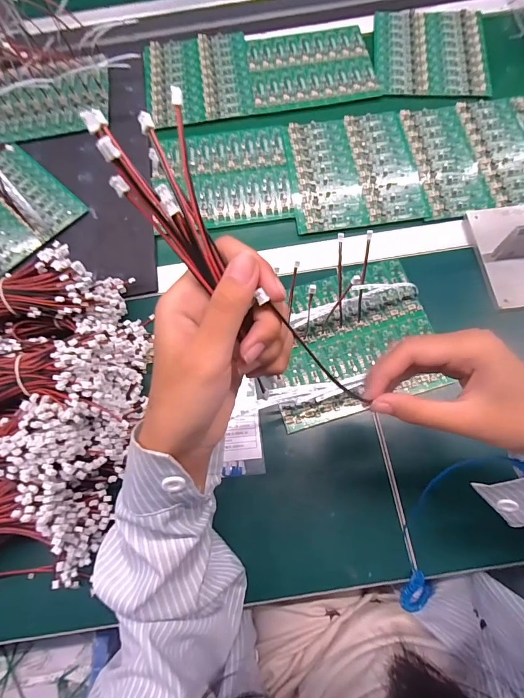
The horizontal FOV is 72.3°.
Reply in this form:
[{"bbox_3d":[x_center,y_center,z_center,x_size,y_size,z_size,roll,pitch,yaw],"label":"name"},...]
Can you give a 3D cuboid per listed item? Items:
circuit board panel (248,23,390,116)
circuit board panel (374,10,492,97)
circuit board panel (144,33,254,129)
[{"bbox_3d":[0.077,-0.456,0.580,0.193,0.009,0.168,-9,69,0],"label":"circuit board panel"},{"bbox_3d":[0.268,-0.477,0.572,0.172,0.011,0.190,7,70,6],"label":"circuit board panel"},{"bbox_3d":[-0.106,-0.448,0.589,0.170,0.009,0.193,-7,69,1],"label":"circuit board panel"}]

